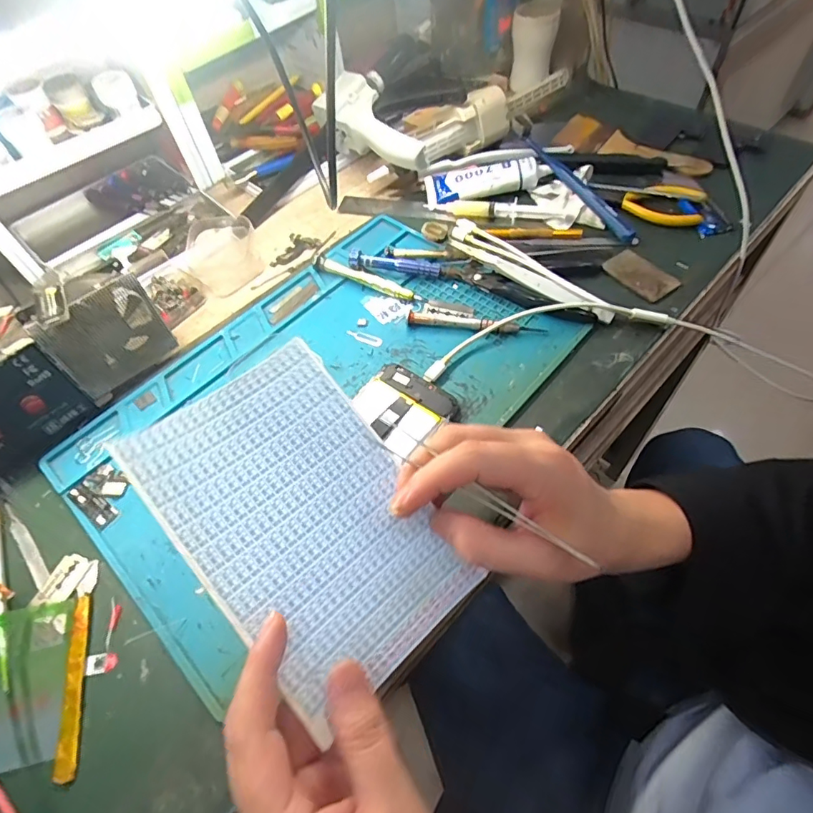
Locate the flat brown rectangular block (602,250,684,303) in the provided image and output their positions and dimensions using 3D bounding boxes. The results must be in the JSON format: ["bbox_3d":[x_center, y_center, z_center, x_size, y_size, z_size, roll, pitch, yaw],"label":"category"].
[{"bbox_3d":[0.205,-0.117,0.430,0.034,0.007,0.059,-33,59,-16],"label":"flat brown rectangular block"}]

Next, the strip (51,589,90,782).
[{"bbox_3d":[-0.194,0.160,0.286,0.009,0.004,0.098,-14,56,-4],"label":"strip"}]

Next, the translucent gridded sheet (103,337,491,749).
[{"bbox_3d":[-0.049,0.057,0.252,0.110,0.011,0.167,-36,85,-27],"label":"translucent gridded sheet"}]

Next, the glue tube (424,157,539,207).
[{"bbox_3d":[0.077,-0.237,0.508,0.114,0.023,0.044,0,56,6],"label":"glue tube"}]

